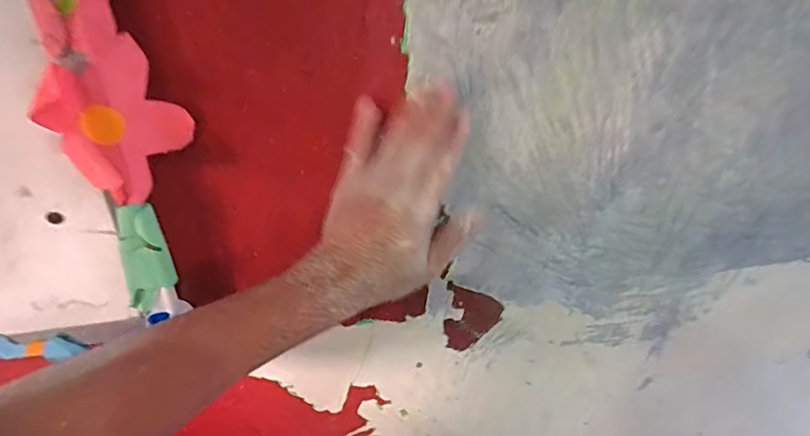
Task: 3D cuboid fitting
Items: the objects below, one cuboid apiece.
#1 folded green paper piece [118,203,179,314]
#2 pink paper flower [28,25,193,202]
[{"bbox_3d":[-0.183,0.032,0.373,0.033,0.090,0.011,-13,34,-20],"label":"folded green paper piece"},{"bbox_3d":[-0.172,-0.055,0.324,0.011,0.093,0.082,24,39,33],"label":"pink paper flower"}]

